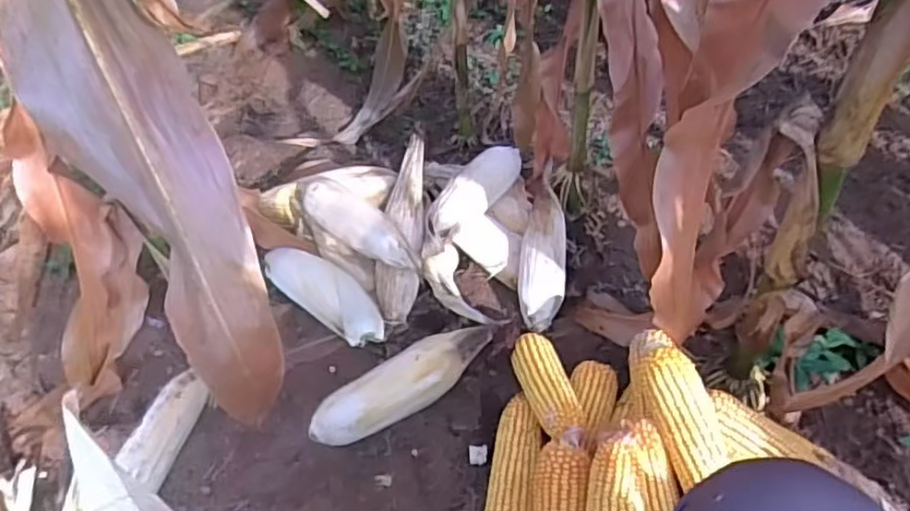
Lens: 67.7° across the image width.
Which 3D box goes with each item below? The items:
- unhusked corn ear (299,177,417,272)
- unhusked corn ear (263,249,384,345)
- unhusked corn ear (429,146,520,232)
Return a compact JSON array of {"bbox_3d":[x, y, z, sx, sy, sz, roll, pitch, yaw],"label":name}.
[{"bbox_3d":[-0.159,-0.054,1.047,0.068,0.045,0.259,-34,54,-25],"label":"unhusked corn ear"},{"bbox_3d":[-0.182,0.066,1.010,0.233,0.073,0.082,33,57,29],"label":"unhusked corn ear"},{"bbox_3d":[0.029,-0.107,1.088,0.059,0.055,0.222,25,54,25],"label":"unhusked corn ear"}]

